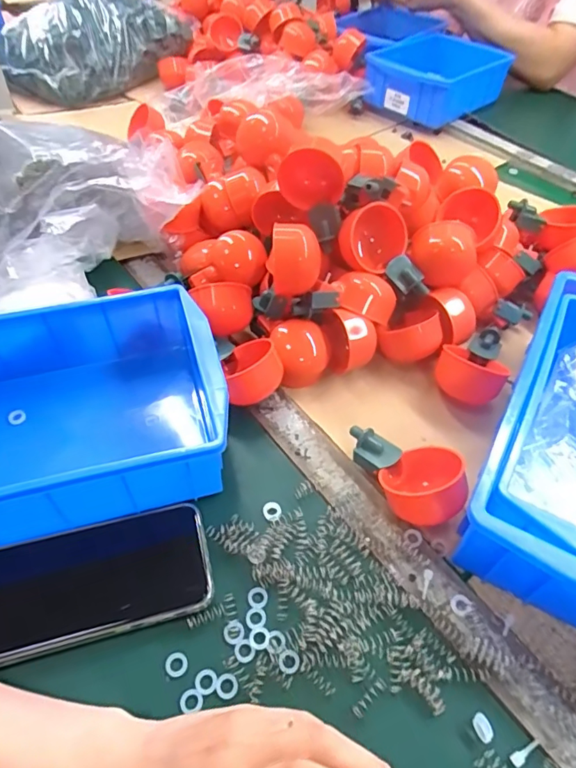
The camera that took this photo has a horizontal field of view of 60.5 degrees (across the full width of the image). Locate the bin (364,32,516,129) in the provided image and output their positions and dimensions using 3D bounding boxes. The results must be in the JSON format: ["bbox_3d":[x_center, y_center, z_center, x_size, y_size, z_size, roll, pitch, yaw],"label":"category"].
[{"bbox_3d":[0.270,-0.565,0.922,0.198,0.083,0.243,37,57,25],"label":"bin"}]

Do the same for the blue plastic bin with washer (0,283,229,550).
[{"bbox_3d":[-0.178,0.025,0.388,0.250,0.086,0.173,-12,51,-12],"label":"blue plastic bin with washer"}]

